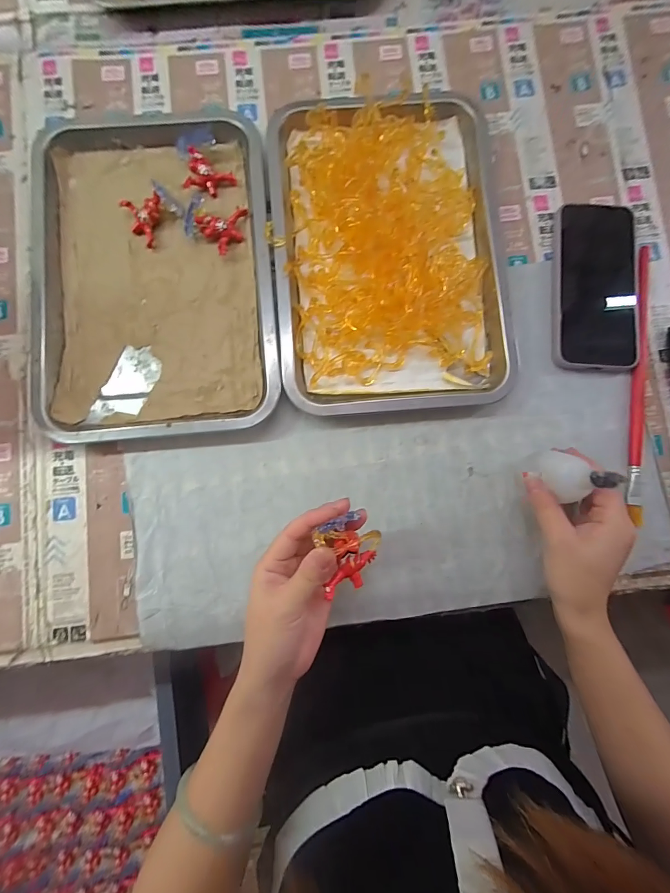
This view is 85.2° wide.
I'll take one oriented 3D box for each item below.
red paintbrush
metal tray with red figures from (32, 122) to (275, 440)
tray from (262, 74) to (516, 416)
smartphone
[{"bbox_3d":[0.283,-0.064,0.337,0.014,0.009,0.259,8,83,0],"label":"red paintbrush"},{"bbox_3d":[-0.165,-0.168,0.337,0.212,0.021,0.320,-6,83,-2],"label":"metal tray with red figures"},{"bbox_3d":[0.052,-0.185,0.335,0.217,0.044,0.299,-4,83,-2],"label":"tray"},{"bbox_3d":[0.249,-0.150,0.345,0.078,0.016,0.156,4,83,-1],"label":"smartphone"}]

